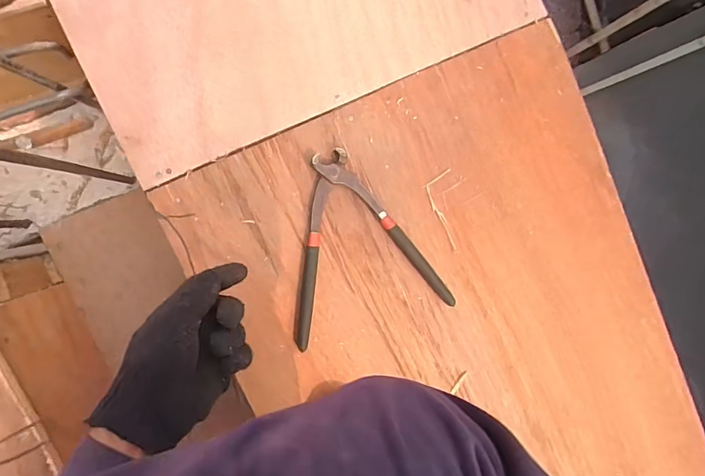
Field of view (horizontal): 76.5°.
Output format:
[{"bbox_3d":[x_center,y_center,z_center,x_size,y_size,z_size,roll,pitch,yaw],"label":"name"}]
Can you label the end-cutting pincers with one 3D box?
[{"bbox_3d":[0.001,0.004,0.502,0.181,0.019,0.199,-17,95,-7],"label":"end-cutting pincers"}]

